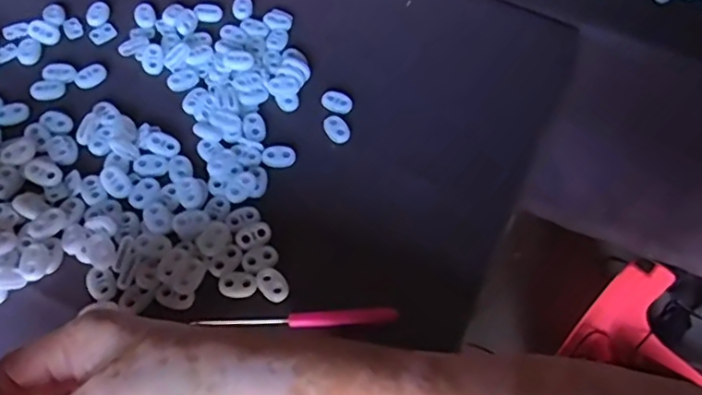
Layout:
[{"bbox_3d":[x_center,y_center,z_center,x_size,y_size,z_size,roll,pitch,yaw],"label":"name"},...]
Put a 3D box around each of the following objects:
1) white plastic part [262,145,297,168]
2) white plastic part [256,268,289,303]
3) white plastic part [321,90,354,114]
[{"bbox_3d":[-0.049,-0.028,0.399,0.022,0.005,0.015,5,59,-2],"label":"white plastic part"},{"bbox_3d":[-0.047,0.052,0.353,0.015,0.004,0.022,-34,67,-22],"label":"white plastic part"},{"bbox_3d":[-0.010,-0.069,0.427,0.022,0.005,0.014,29,61,12],"label":"white plastic part"}]

